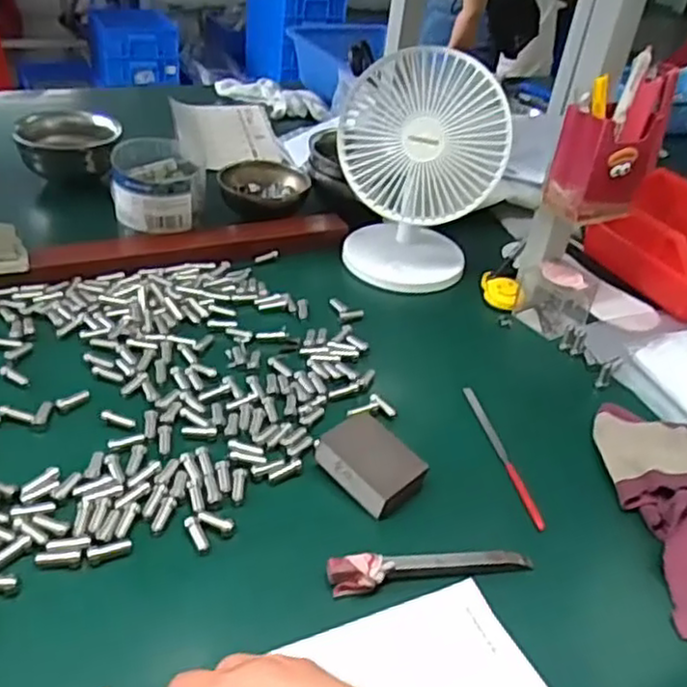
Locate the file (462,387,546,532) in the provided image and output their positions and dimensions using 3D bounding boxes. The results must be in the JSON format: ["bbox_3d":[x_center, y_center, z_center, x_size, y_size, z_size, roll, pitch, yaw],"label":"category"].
[{"bbox_3d":[0.127,0.087,0.578,0.009,0.011,0.159,-3,38,-13],"label":"file"}]

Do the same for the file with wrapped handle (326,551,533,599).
[{"bbox_3d":[0.058,0.148,0.465,0.136,0.018,0.020,0,36,-12],"label":"file with wrapped handle"}]

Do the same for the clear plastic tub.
[{"bbox_3d":[-0.207,-0.173,0.803,0.097,0.085,0.115,-3,37,-16],"label":"clear plastic tub"}]

